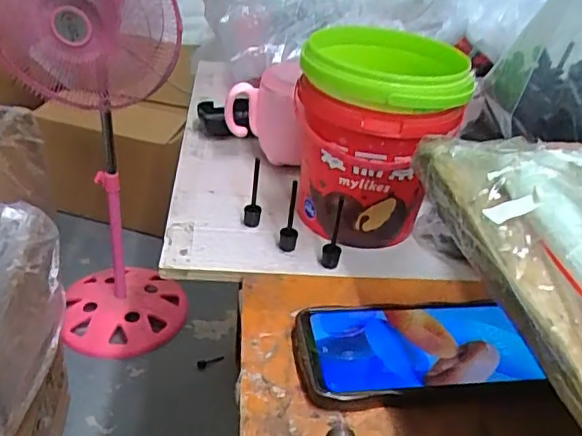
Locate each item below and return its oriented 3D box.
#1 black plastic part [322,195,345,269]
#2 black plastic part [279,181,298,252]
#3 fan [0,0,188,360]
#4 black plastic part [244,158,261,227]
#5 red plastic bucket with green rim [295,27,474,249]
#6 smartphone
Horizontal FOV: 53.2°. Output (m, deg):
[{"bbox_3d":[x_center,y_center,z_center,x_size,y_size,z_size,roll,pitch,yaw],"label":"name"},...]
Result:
[{"bbox_3d":[0.035,0.012,0.457,0.014,0.059,0.014,5,33,-3],"label":"black plastic part"},{"bbox_3d":[0.000,-0.001,0.470,0.014,0.060,0.017,8,33,1],"label":"black plastic part"},{"bbox_3d":[-0.410,-0.143,1.208,0.338,0.861,0.354,-7,35,-20],"label":"fan"},{"bbox_3d":[-0.031,-0.023,0.490,0.014,0.061,0.018,5,33,-3],"label":"black plastic part"},{"bbox_3d":[0.064,-0.062,0.487,0.119,0.155,0.115,5,33,-3],"label":"red plastic bucket with green rim"},{"bbox_3d":[0.080,0.087,0.385,0.149,0.016,0.074,1,33,-9],"label":"smartphone"}]

